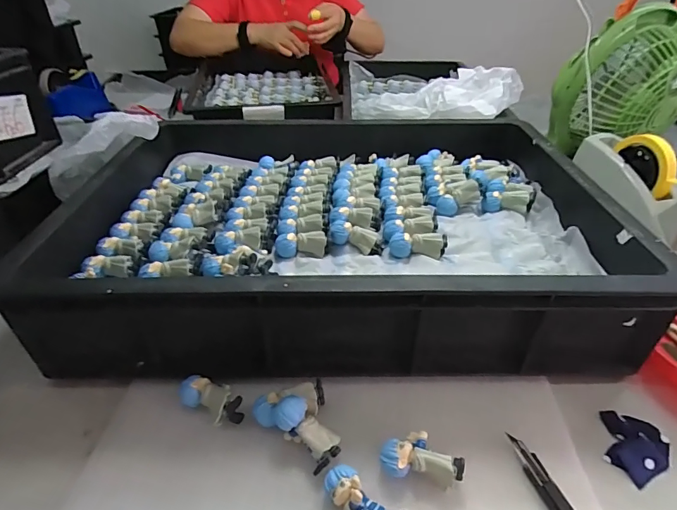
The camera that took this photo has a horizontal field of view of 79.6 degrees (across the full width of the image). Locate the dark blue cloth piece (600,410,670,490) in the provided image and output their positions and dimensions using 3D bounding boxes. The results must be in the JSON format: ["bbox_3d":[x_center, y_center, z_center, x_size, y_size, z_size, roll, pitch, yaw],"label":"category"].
[{"bbox_3d":[0.252,0.163,0.346,0.050,0.007,0.058,23,44,28],"label":"dark blue cloth piece"}]

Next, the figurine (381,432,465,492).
[{"bbox_3d":[0.066,0.162,0.325,0.061,0.031,0.035,6,39,9],"label":"figurine"}]

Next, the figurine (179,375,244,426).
[{"bbox_3d":[-0.114,0.128,0.367,0.058,0.028,0.032,20,43,26],"label":"figurine"}]

